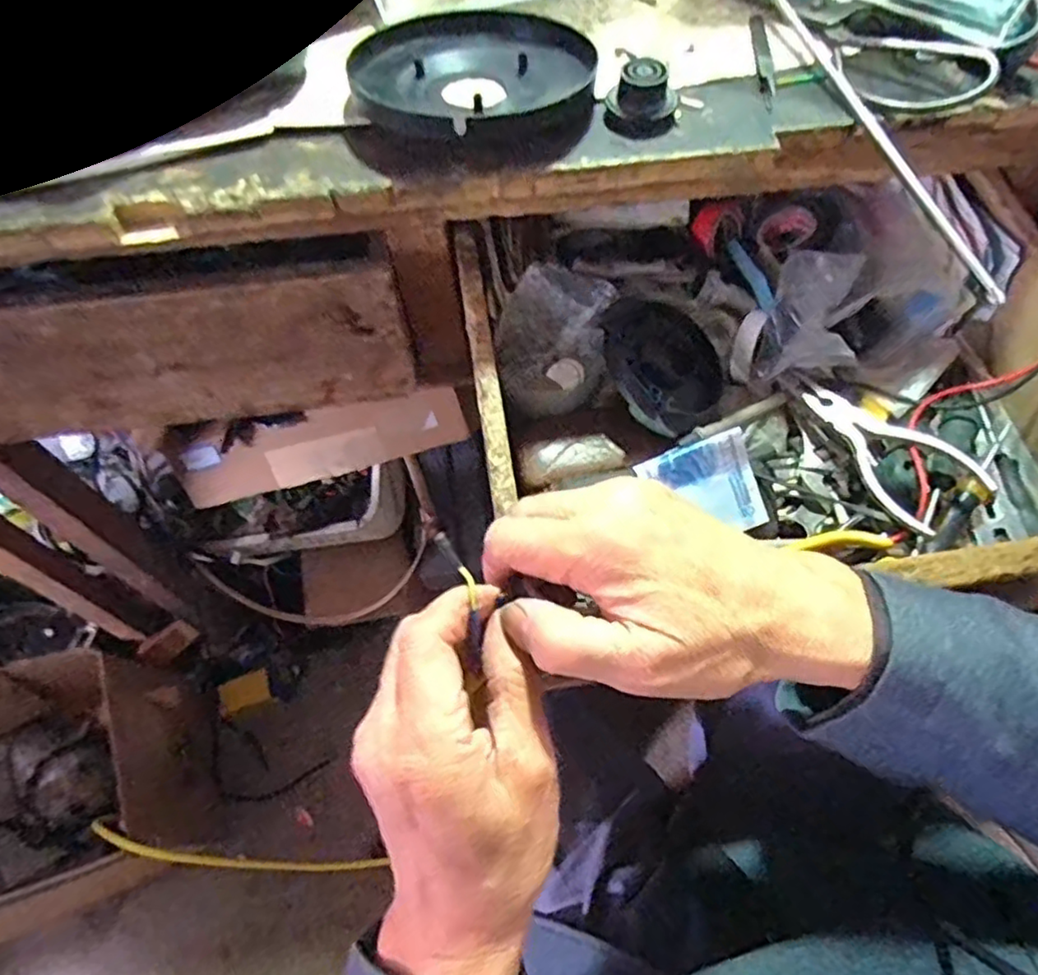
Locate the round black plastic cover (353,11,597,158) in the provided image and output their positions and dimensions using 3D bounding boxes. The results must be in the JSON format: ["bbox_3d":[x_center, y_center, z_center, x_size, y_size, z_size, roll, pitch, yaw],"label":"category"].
[{"bbox_3d":[-0.028,-0.241,0.381,0.147,0.017,0.123,23,62,12],"label":"round black plastic cover"}]

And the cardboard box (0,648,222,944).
[{"bbox_3d":[-0.627,0.394,0.827,0.407,0.217,0.276,-19,62,-12],"label":"cardboard box"}]

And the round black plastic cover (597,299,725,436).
[{"bbox_3d":[0.099,-0.090,0.453,0.095,0.014,0.095,7,67,-18],"label":"round black plastic cover"}]

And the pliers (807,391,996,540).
[{"bbox_3d":[0.244,-0.029,0.432,0.057,0.012,0.121,-36,57,5],"label":"pliers"}]

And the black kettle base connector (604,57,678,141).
[{"bbox_3d":[0.069,-0.217,0.362,0.039,0.026,0.039,10,60,5],"label":"black kettle base connector"}]

